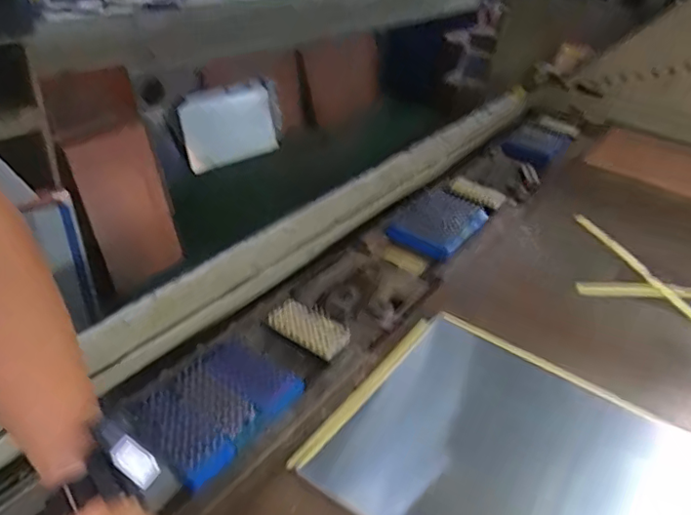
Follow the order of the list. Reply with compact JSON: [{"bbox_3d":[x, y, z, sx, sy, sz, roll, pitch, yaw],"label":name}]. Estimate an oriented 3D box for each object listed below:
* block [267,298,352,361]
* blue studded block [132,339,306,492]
[{"bbox_3d":[-0.048,0.092,0.735,0.107,0.022,0.052,23,38,22],"label":"block"},{"bbox_3d":[-0.141,0.160,0.613,0.121,0.033,0.160,28,40,28],"label":"blue studded block"}]

